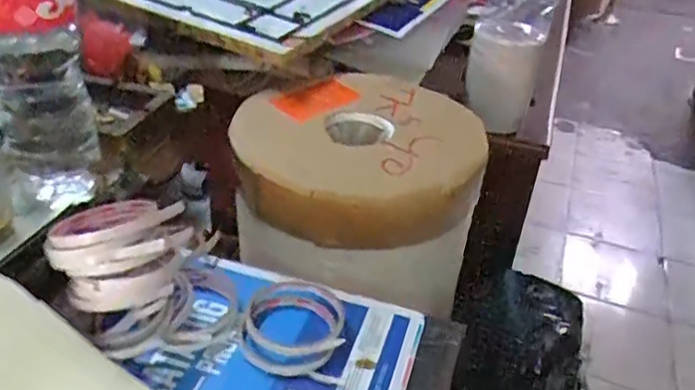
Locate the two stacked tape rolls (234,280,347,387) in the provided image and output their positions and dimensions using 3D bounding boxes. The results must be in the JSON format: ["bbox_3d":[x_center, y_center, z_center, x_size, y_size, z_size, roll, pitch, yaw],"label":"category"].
[{"bbox_3d":[-0.044,0.106,0.513,0.085,0.019,0.104,6,33,1],"label":"two stacked tape rolls"}]

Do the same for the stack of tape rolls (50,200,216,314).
[{"bbox_3d":[-0.182,0.037,0.504,0.109,0.056,0.114,24,37,26],"label":"stack of tape rolls"}]

